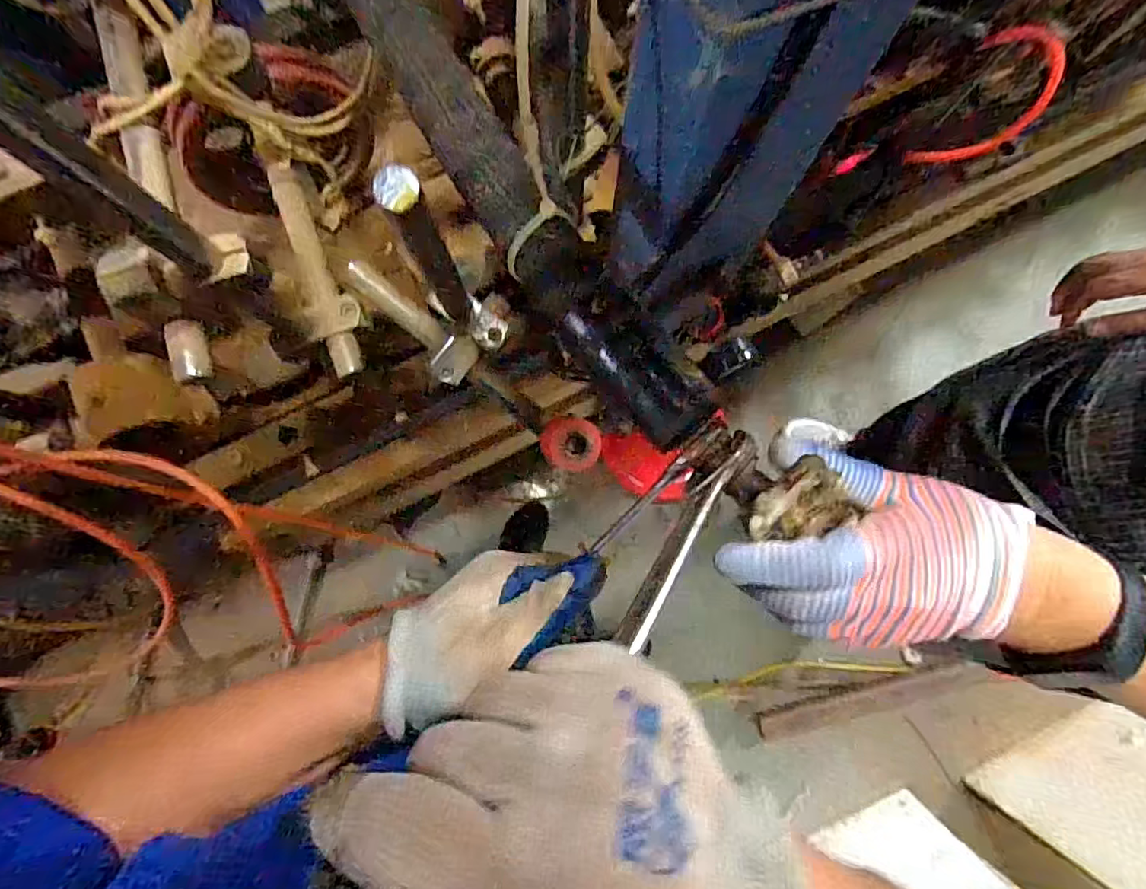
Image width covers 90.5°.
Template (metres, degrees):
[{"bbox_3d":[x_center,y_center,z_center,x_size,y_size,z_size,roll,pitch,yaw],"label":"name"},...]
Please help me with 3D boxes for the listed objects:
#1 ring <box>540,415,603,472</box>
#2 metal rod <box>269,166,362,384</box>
[{"bbox_3d":[-0.002,0.000,0.528,0.056,0.016,0.049,4,82,0],"label":"ring"},{"bbox_3d":[-0.228,-0.157,0.505,0.040,0.023,0.203,-25,83,-3],"label":"metal rod"}]

